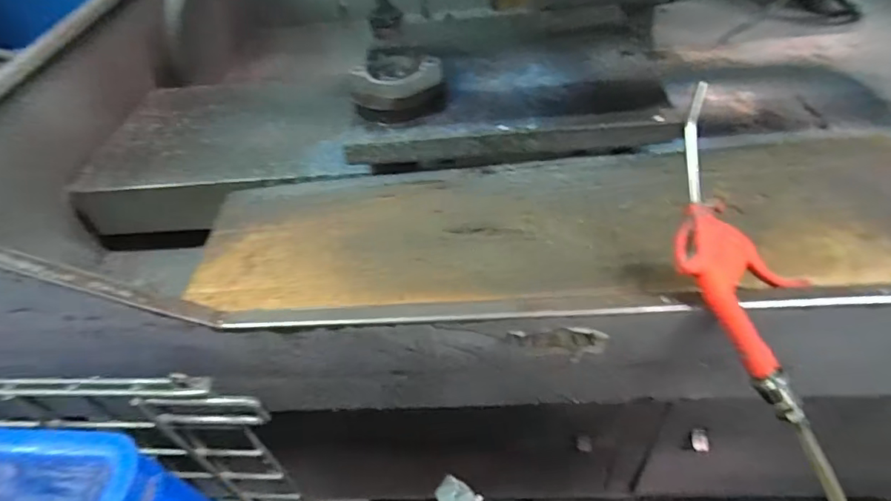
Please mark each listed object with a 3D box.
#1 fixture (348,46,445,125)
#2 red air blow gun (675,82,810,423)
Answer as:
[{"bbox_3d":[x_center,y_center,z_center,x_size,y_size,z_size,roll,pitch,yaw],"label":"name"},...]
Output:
[{"bbox_3d":[-0.056,-0.199,0.591,0.103,0.045,0.120,-10,46,-2],"label":"fixture"},{"bbox_3d":[0.212,0.007,0.376,0.087,0.021,0.246,-21,92,-12],"label":"red air blow gun"}]

